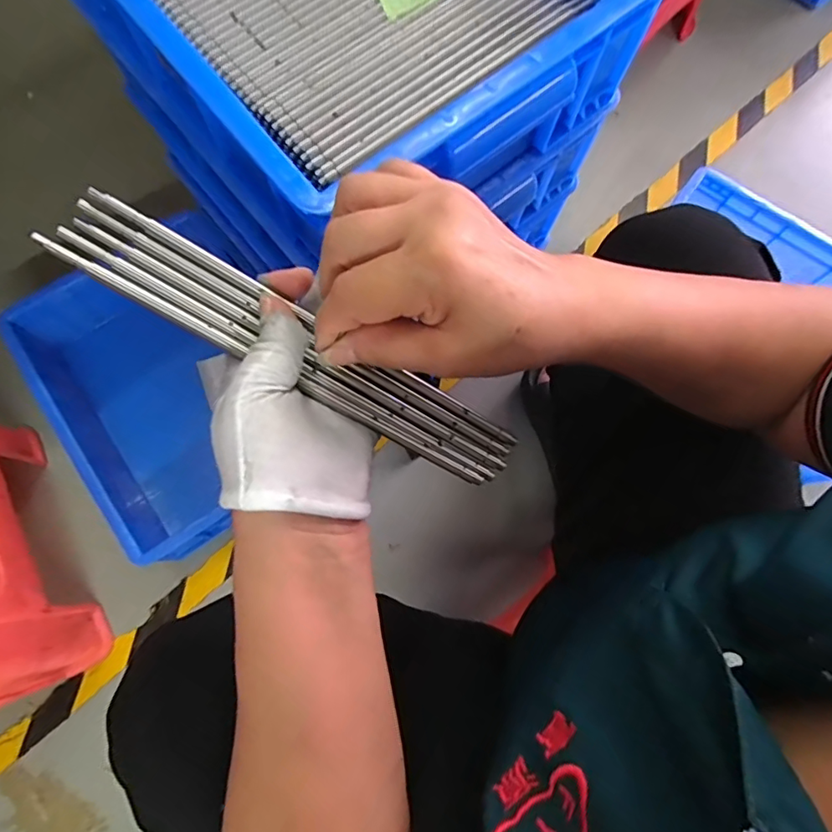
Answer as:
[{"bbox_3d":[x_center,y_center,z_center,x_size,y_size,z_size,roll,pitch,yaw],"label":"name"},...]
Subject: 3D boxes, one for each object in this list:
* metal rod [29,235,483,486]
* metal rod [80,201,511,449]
[{"bbox_3d":[-0.072,-0.024,0.269,0.247,0.004,0.007,29,75,-11],"label":"metal rod"},{"bbox_3d":[-0.052,-0.040,0.276,0.250,0.004,0.009,30,75,-13],"label":"metal rod"}]

